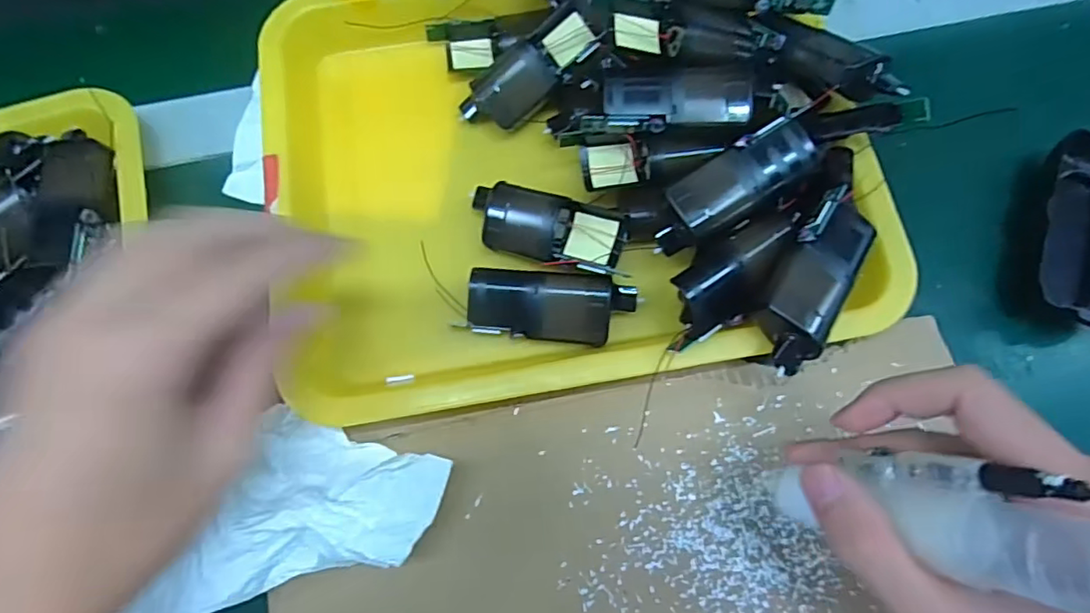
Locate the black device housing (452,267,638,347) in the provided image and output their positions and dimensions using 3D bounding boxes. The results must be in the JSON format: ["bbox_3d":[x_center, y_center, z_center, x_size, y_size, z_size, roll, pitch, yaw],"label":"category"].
[{"bbox_3d":[0.003,0.001,0.311,0.088,0.026,0.036,6,73,4],"label":"black device housing"}]

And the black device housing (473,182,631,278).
[{"bbox_3d":[0.002,-0.041,0.321,0.084,0.034,0.038,13,74,6],"label":"black device housing"}]

